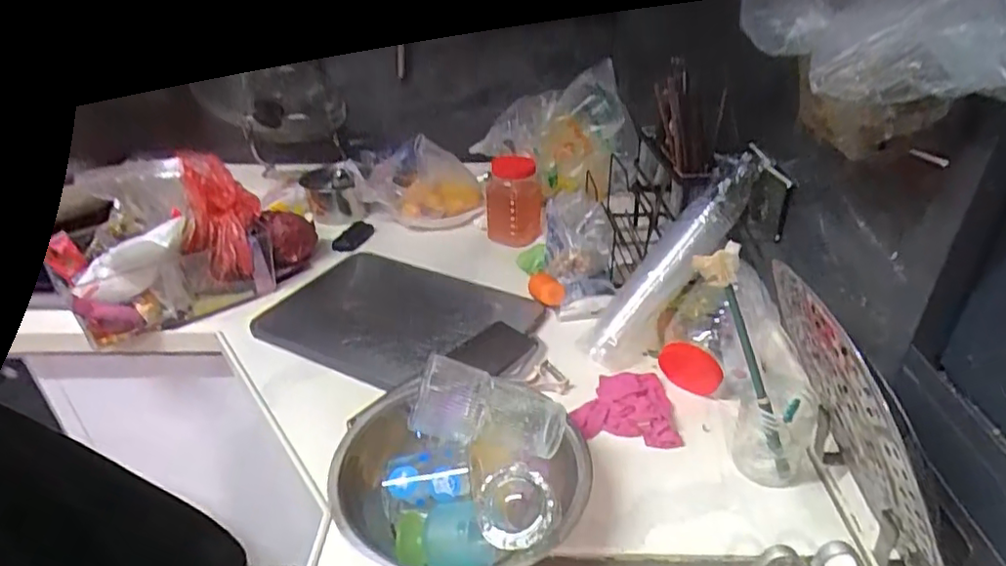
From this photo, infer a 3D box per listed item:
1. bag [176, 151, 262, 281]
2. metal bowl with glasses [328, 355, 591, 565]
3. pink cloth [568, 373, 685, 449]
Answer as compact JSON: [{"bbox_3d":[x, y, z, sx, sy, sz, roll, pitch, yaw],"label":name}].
[{"bbox_3d":[-0.529,-0.128,1.113,0.138,0.252,0.077,-16,-6,-22],"label":"bag"},{"bbox_3d":[-0.051,0.200,0.650,0.270,0.171,0.246,-1,32,1],"label":"metal bowl with glasses"},{"bbox_3d":[0.162,0.172,0.824,0.134,0.022,0.120,-5,32,-5],"label":"pink cloth"}]

